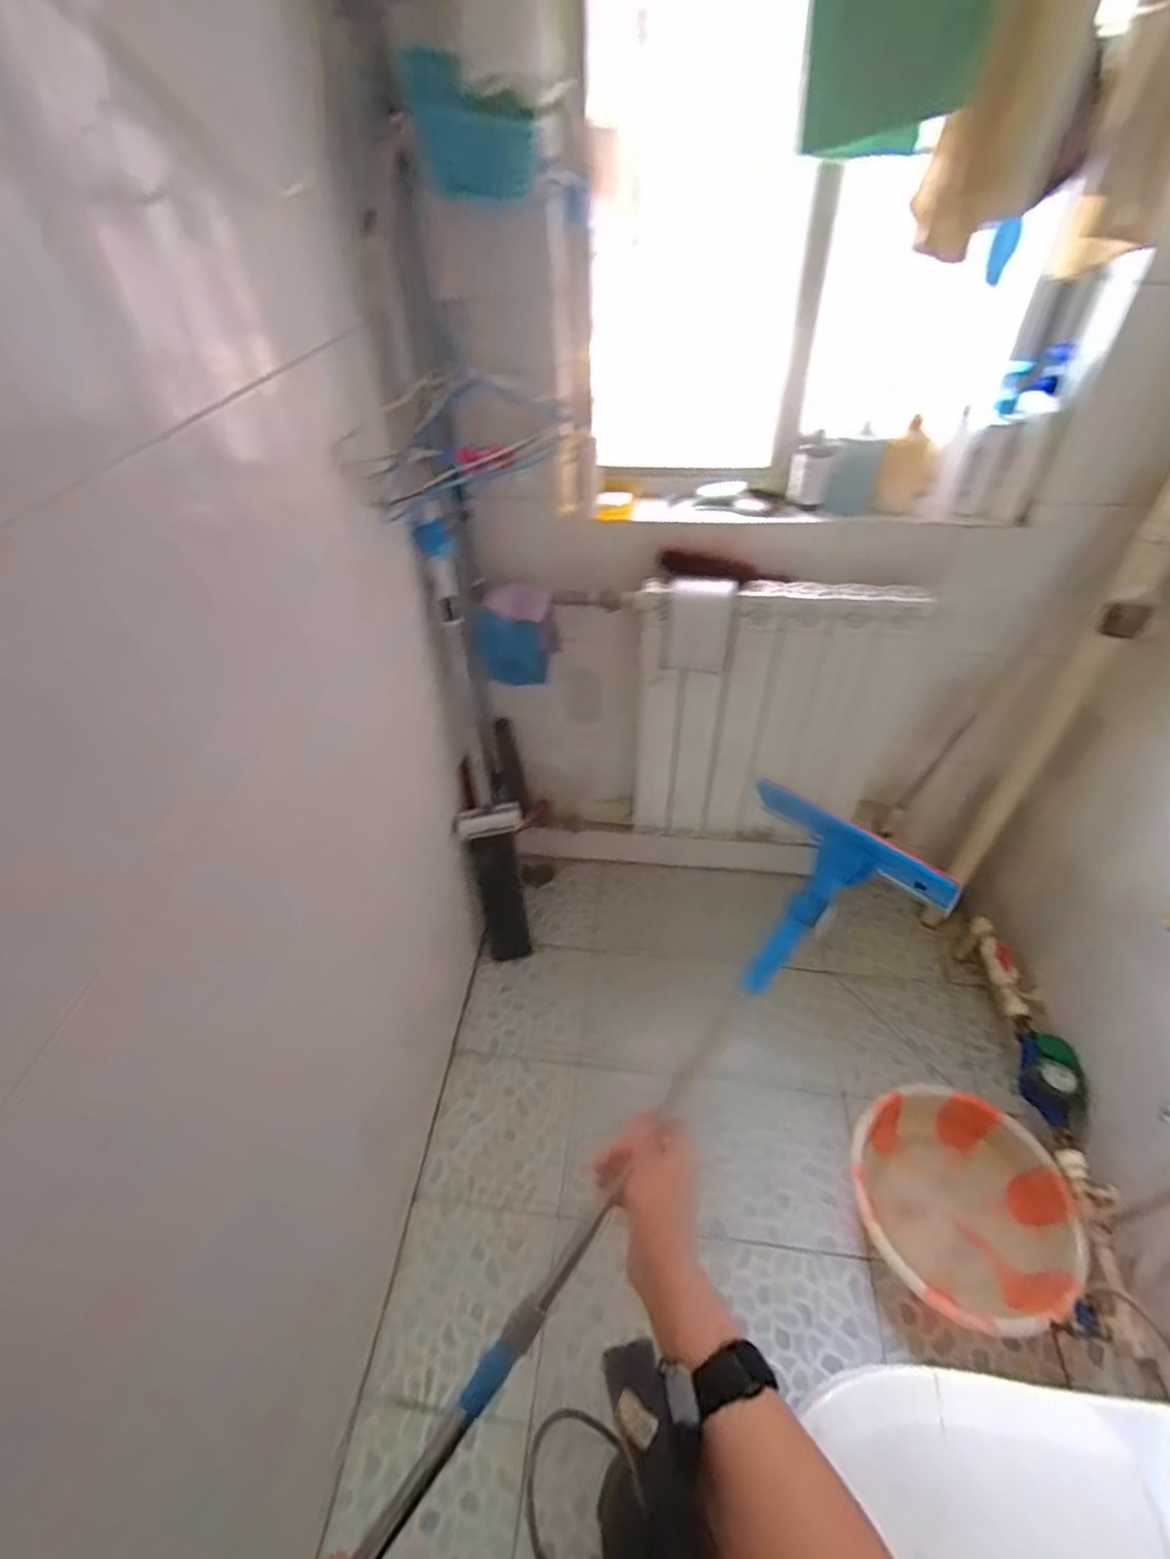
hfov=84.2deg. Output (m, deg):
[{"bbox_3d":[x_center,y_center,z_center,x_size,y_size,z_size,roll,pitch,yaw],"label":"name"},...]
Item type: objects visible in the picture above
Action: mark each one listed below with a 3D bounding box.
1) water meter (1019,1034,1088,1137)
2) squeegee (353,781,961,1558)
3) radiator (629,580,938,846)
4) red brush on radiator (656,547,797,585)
[{"bbox_3d":[0.910,0.589,1.268,0.084,0.081,0.173,4,45,7],"label":"water meter"},{"bbox_3d":[0.047,0.314,0.522,0.169,0.052,0.663,31,81,31],"label":"squeegee"},{"bbox_3d":[0.373,-0.112,1.387,0.529,0.635,0.118,9,45,11],"label":"radiator"},{"bbox_3d":[0.256,-0.383,1.181,0.237,0.043,0.032,9,45,-2],"label":"red brush on radiator"}]

